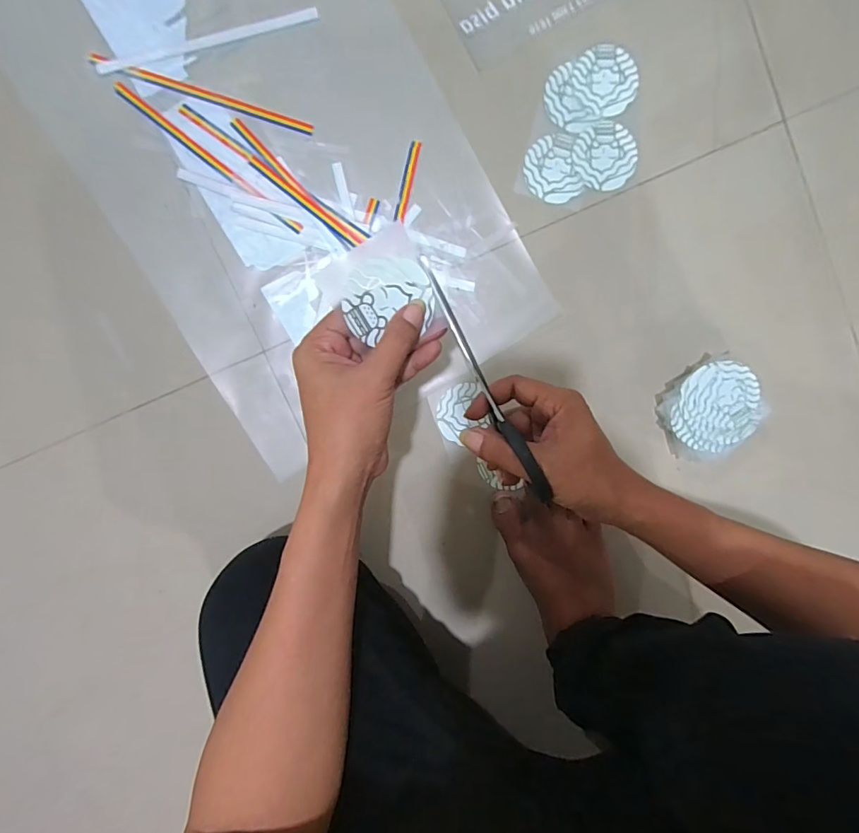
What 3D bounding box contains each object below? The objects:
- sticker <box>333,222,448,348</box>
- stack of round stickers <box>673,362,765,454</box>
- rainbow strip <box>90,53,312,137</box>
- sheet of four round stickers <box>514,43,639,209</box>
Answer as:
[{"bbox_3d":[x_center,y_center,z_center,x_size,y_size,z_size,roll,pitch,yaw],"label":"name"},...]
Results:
[{"bbox_3d":[-0.031,-0.089,0.344,0.069,0.005,0.077,-32,110,-6],"label":"sticker"},{"bbox_3d":[0.305,-0.012,0.508,0.087,0.031,0.095,14,96,-3],"label":"stack of round stickers"},{"bbox_3d":[-0.225,-0.321,0.468,0.217,0.008,0.012,16,96,-3],"label":"rainbow strip"},{"bbox_3d":[0.166,-0.297,0.486,0.110,0.004,0.160,16,96,-3],"label":"sheet of four round stickers"}]

